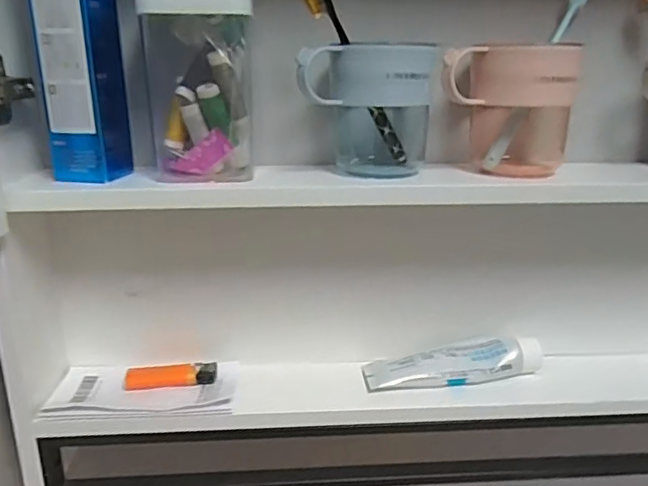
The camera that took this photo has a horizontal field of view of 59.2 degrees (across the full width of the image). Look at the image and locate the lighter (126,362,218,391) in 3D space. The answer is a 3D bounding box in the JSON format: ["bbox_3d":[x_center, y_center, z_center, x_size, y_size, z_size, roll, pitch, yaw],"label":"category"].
[{"bbox_3d":[-0.138,0.119,0.519,0.079,0.015,0.020,-2,18,-8],"label":"lighter"}]

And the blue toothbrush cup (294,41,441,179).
[{"bbox_3d":[0.037,-0.109,0.470,0.101,0.103,0.088,2,18,5],"label":"blue toothbrush cup"}]

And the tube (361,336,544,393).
[{"bbox_3d":[0.120,0.108,0.532,0.161,0.030,0.045,-2,18,-6],"label":"tube"}]

